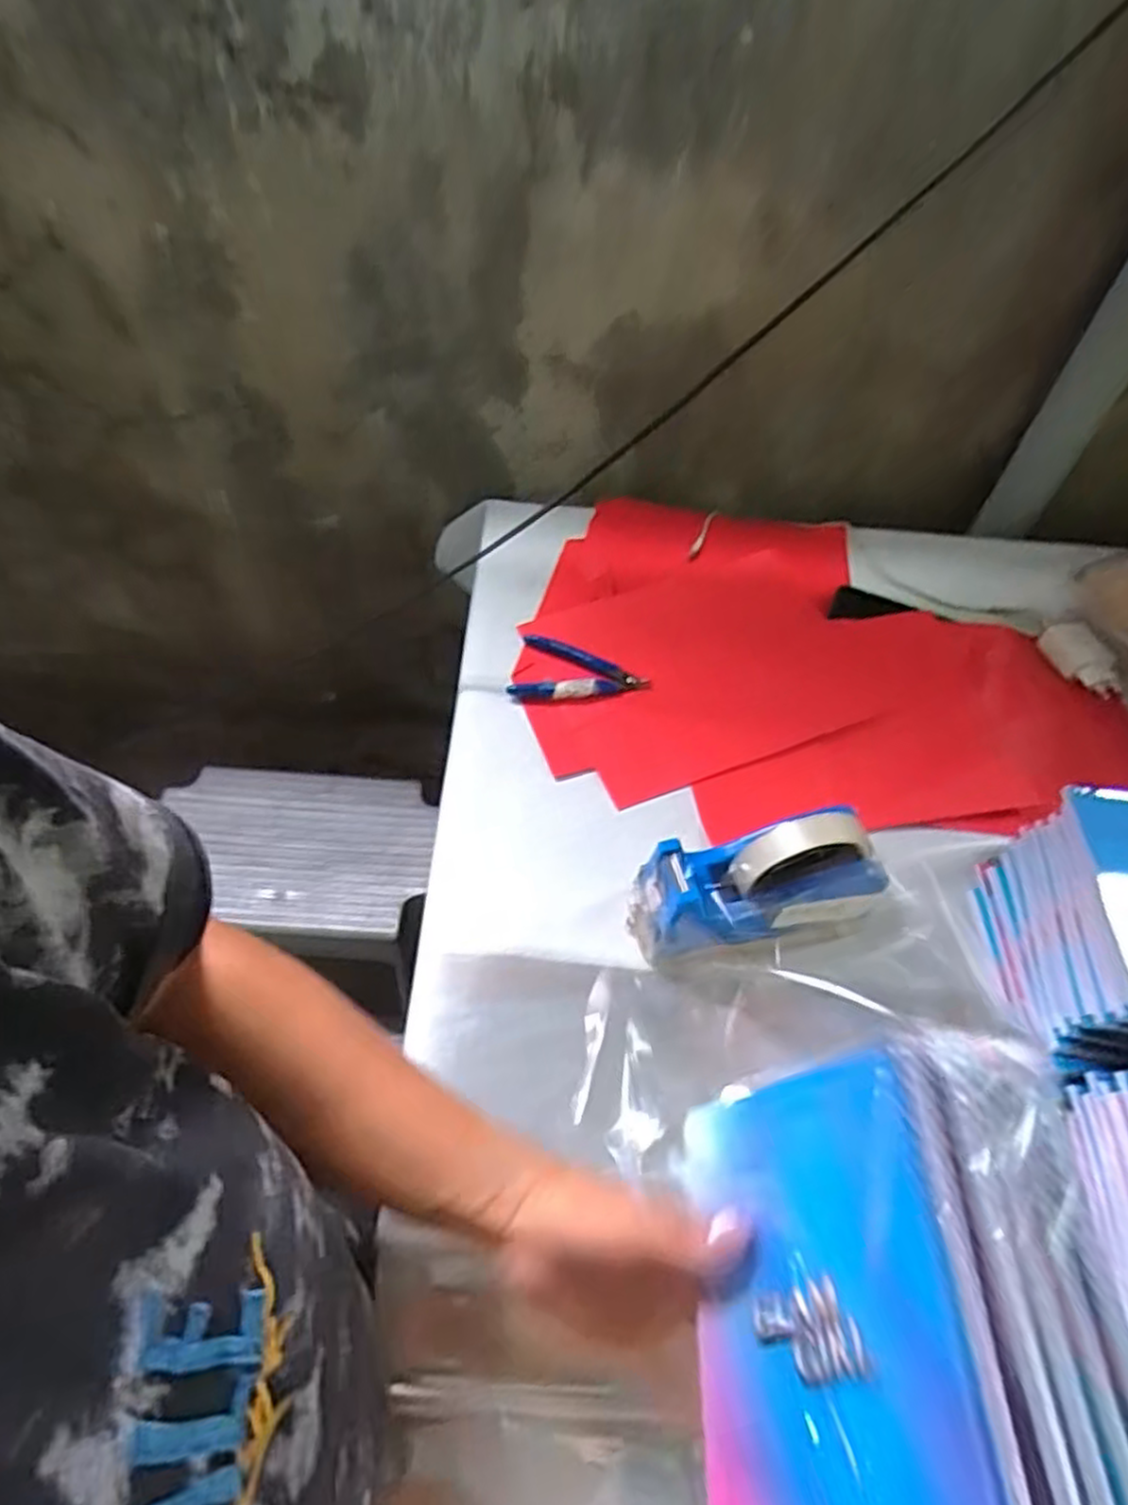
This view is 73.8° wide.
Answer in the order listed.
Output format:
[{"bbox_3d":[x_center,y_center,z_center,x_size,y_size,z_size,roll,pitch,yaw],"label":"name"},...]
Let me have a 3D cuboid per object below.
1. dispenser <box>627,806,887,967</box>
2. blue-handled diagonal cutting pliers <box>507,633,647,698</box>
[{"bbox_3d":[0.132,0.091,0.499,0.160,0.105,0.051,-3,54,-5],"label":"dispenser"},{"bbox_3d":[0.015,-0.067,0.662,0.115,0.009,0.071,13,54,8],"label":"blue-handled diagonal cutting pliers"}]

